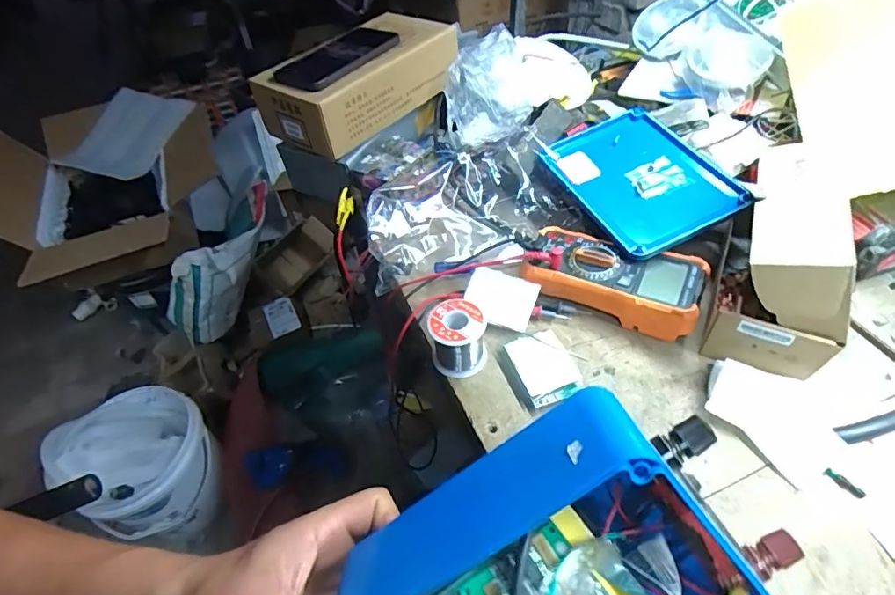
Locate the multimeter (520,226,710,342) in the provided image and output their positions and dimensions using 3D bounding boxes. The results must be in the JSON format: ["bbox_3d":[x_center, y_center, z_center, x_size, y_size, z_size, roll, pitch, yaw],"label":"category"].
[{"bbox_3d":[0.167,-0.020,0.504,0.172,0.040,0.084,20,53,23],"label":"multimeter"}]

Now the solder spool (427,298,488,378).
[{"bbox_3d":[0.010,0.040,0.465,0.051,0.059,0.048,-3,47,4],"label":"solder spool"}]

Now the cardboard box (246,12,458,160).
[{"bbox_3d":[-0.115,-0.287,0.664,0.138,0.099,0.248,33,59,31],"label":"cardboard box"}]

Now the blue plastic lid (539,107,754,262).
[{"bbox_3d":[0.216,-0.135,0.549,0.152,0.021,0.195,-28,59,-4],"label":"blue plastic lid"}]

